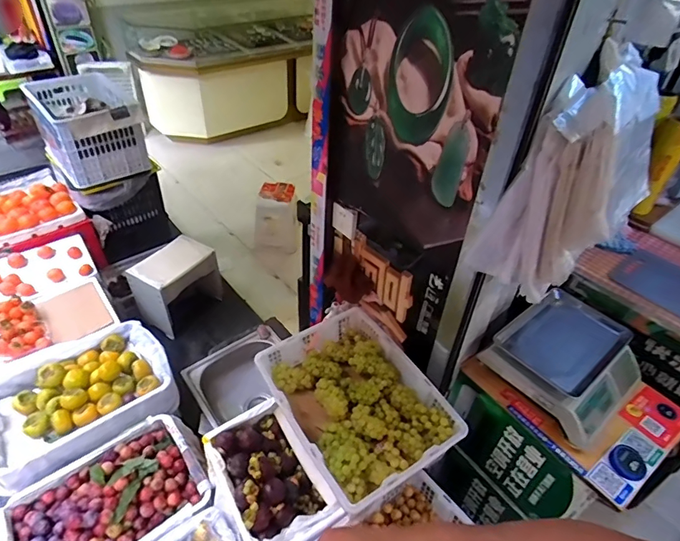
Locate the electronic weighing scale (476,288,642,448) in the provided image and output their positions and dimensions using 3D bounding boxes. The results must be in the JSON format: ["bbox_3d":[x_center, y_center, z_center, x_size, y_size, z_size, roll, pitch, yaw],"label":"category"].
[{"bbox_3d":[0.608,0.232,1.199,0.357,0.104,0.311,-27,49,-31],"label":"electronic weighing scale"}]

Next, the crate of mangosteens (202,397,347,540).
[{"bbox_3d":[-0.188,0.544,1.175,0.236,0.109,0.367,-20,46,-25],"label":"crate of mangosteens"}]

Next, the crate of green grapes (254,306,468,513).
[{"bbox_3d":[0.033,0.341,1.186,0.364,0.123,0.495,-19,45,-24],"label":"crate of green grapes"}]

